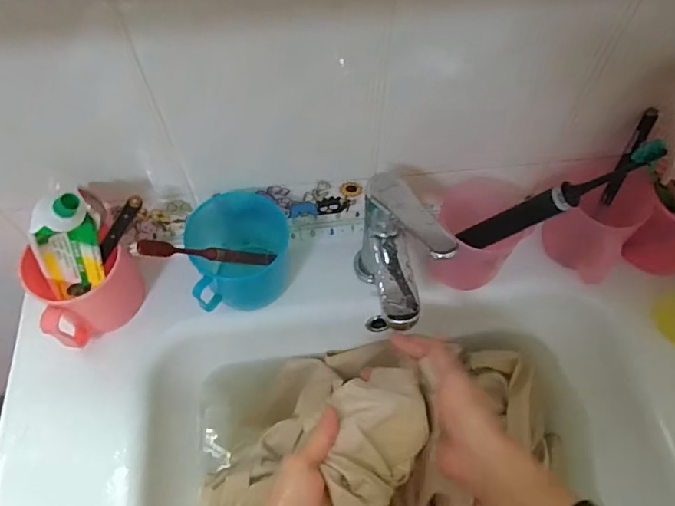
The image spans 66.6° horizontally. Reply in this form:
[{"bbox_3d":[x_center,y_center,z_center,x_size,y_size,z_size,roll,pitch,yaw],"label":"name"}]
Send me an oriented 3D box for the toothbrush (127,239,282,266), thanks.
[{"bbox_3d":[-0.123,0.001,0.500,0.019,0.156,0.014,-44,60,27],"label":"toothbrush"}]

